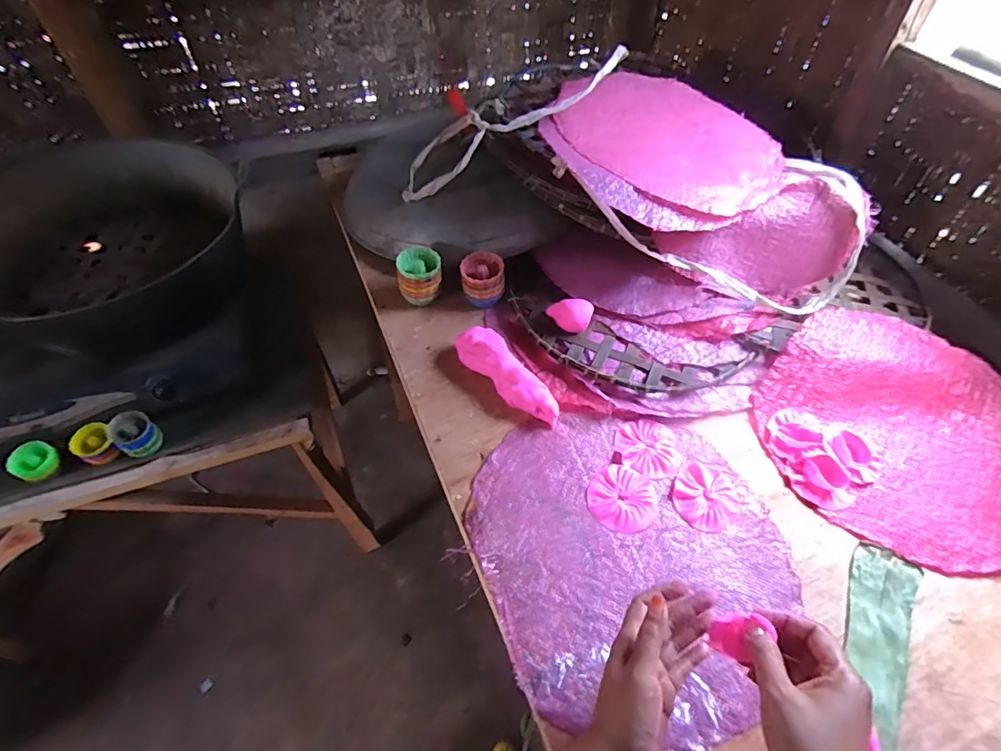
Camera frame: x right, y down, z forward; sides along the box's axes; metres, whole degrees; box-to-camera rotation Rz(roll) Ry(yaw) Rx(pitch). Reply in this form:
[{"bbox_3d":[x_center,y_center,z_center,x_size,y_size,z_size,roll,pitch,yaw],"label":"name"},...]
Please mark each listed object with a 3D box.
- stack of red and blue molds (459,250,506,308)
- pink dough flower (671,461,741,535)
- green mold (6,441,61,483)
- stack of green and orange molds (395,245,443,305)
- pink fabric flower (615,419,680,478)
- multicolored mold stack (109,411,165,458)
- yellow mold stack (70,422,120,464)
[{"bbox_3d":[-0.025,-0.141,0.727,0.063,0.049,0.065,-4,53,-3],"label":"stack of red and blue molds"},{"bbox_3d":[0.236,0.140,0.566,0.070,0.006,0.076,25,56,18],"label":"pink dough flower"},{"bbox_3d":[-0.799,0.148,0.846,0.072,0.036,0.063,20,55,14],"label":"green mold"},{"bbox_3d":[-0.118,-0.147,0.726,0.063,0.058,0.068,-5,53,-4],"label":"stack of green and orange molds"},{"bbox_3d":[0.181,0.088,0.603,0.073,0.004,0.078,0,53,0],"label":"pink fabric flower"},{"bbox_3d":[-0.651,0.103,0.877,0.058,0.073,0.065,31,58,21],"label":"multicolored mold stack"},{"bbox_3d":[-0.708,0.121,0.863,0.065,0.054,0.061,24,56,17],"label":"yellow mold stack"}]

